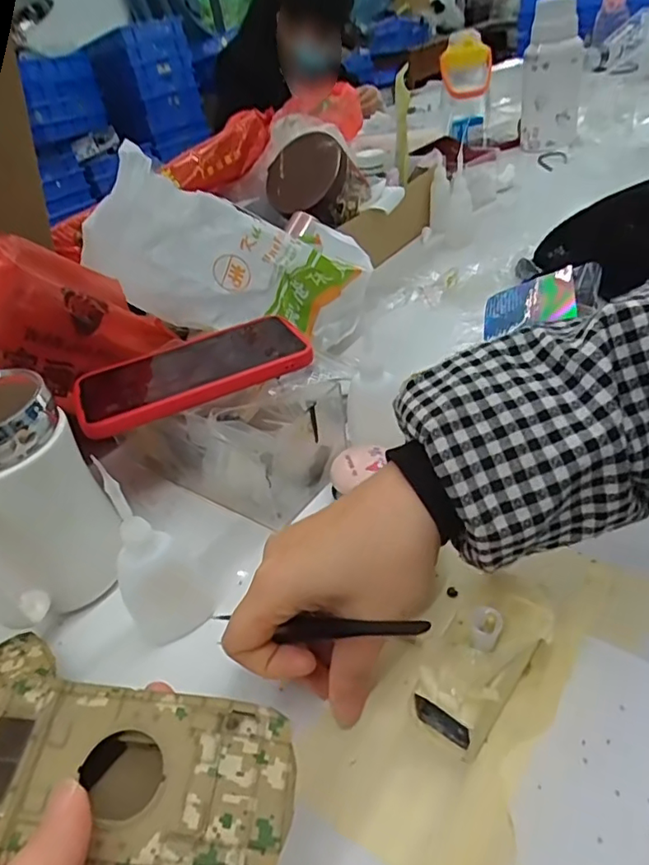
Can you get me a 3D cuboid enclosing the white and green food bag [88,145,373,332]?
[{"bbox_3d":[-0.081,-0.137,0.476,0.218,0.124,0.046,15,28,-20],"label":"white and green food bag"}]

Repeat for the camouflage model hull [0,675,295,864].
[{"bbox_3d":[-0.058,0.110,0.178,0.094,0.024,0.049,9,36,2],"label":"camouflage model hull"}]

